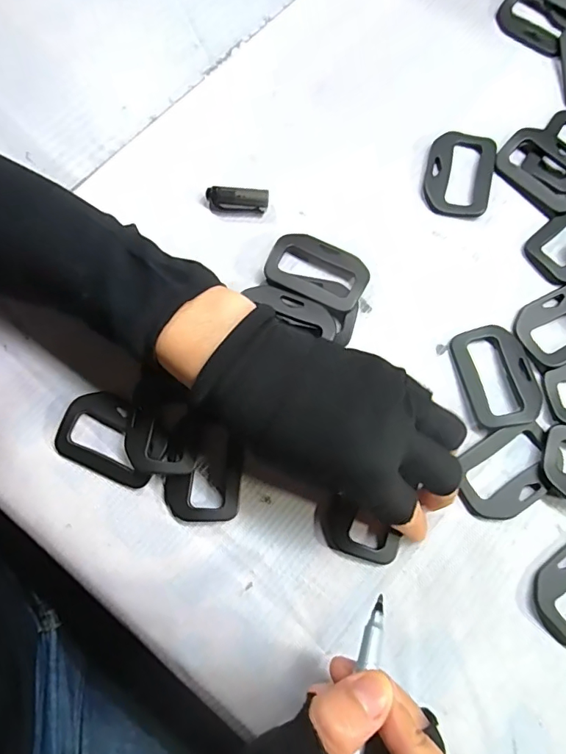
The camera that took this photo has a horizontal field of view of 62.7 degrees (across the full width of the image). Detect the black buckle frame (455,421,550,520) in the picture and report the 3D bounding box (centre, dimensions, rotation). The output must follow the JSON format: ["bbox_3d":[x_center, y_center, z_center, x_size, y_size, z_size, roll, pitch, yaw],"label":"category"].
[{"bbox_3d":[0.126,0.053,0.260,0.057,0.005,0.042,-25,78,-6],"label":"black buckle frame"}]

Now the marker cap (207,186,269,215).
[{"bbox_3d":[-0.029,-0.113,0.299,0.039,0.008,0.015,1,76,0],"label":"marker cap"}]

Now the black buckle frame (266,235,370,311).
[{"bbox_3d":[0.022,-0.066,0.286,0.061,0.010,0.044,22,77,5],"label":"black buckle frame"}]

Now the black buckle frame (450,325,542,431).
[{"bbox_3d":[0.127,-0.001,0.272,0.041,0.008,0.060,-14,77,-3],"label":"black buckle frame"}]

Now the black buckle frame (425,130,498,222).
[{"bbox_3d":[0.116,-0.134,0.306,0.043,0.004,0.062,12,77,3],"label":"black buckle frame"}]

